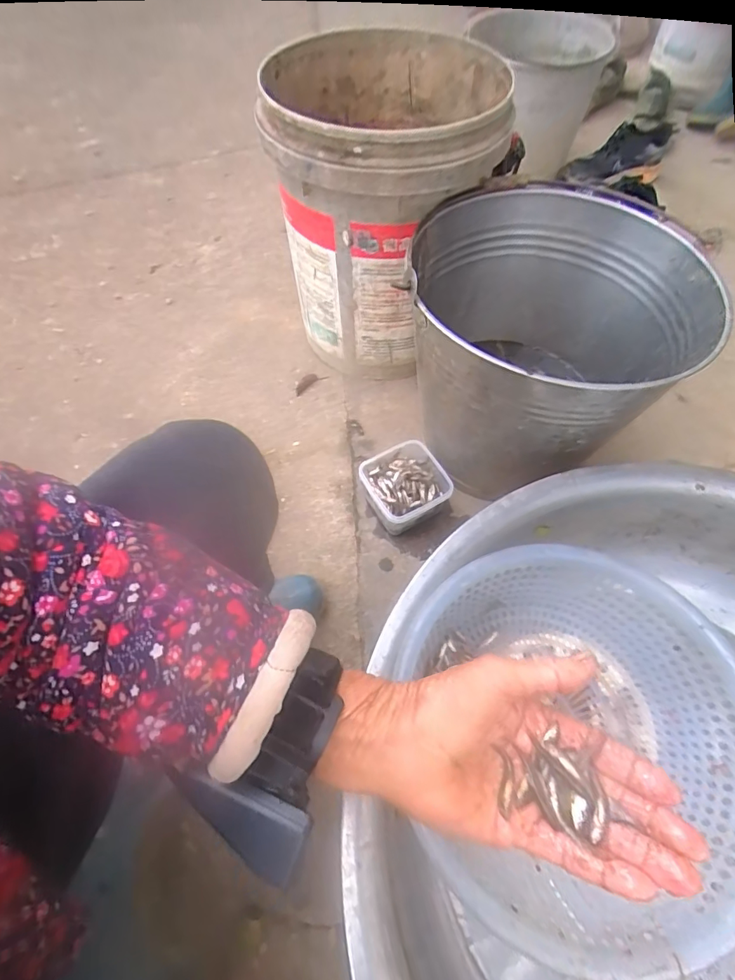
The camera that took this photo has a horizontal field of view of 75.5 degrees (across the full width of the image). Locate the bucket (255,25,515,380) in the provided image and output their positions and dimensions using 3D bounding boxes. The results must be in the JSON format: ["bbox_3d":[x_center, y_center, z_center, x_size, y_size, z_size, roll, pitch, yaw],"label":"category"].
[{"bbox_3d":[0.019,-0.420,0.738,0.305,0.364,0.336,-4,61,-3],"label":"bucket"}]

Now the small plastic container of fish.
[{"bbox_3d":[0.055,0.000,0.664,0.107,0.071,0.104,-26,64,-15],"label":"small plastic container of fish"}]

